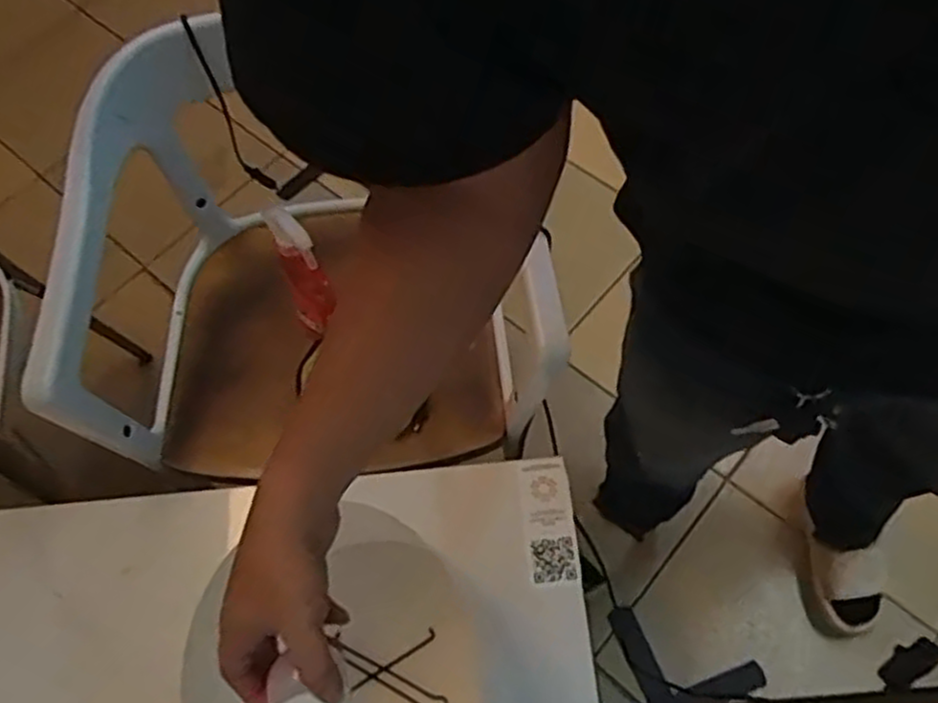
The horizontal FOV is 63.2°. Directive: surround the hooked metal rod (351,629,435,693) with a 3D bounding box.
[{"bbox_3d":[-0.082,0.337,0.831,0.108,0.008,0.011,-23,69,-35],"label":"hooked metal rod"}]

